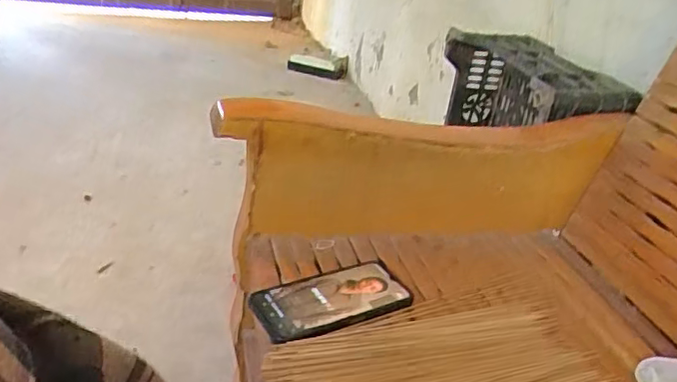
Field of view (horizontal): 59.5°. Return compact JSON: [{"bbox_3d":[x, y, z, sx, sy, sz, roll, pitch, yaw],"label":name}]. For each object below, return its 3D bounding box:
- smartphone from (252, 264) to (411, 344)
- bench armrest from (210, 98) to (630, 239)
[{"bbox_3d":[-0.005,0.113,0.617,0.158,0.015,0.080,-12,33,-31],"label":"smartphone"},{"bbox_3d":[0.105,-0.023,0.745,0.501,0.155,0.056,-1,29,-14],"label":"bench armrest"}]

